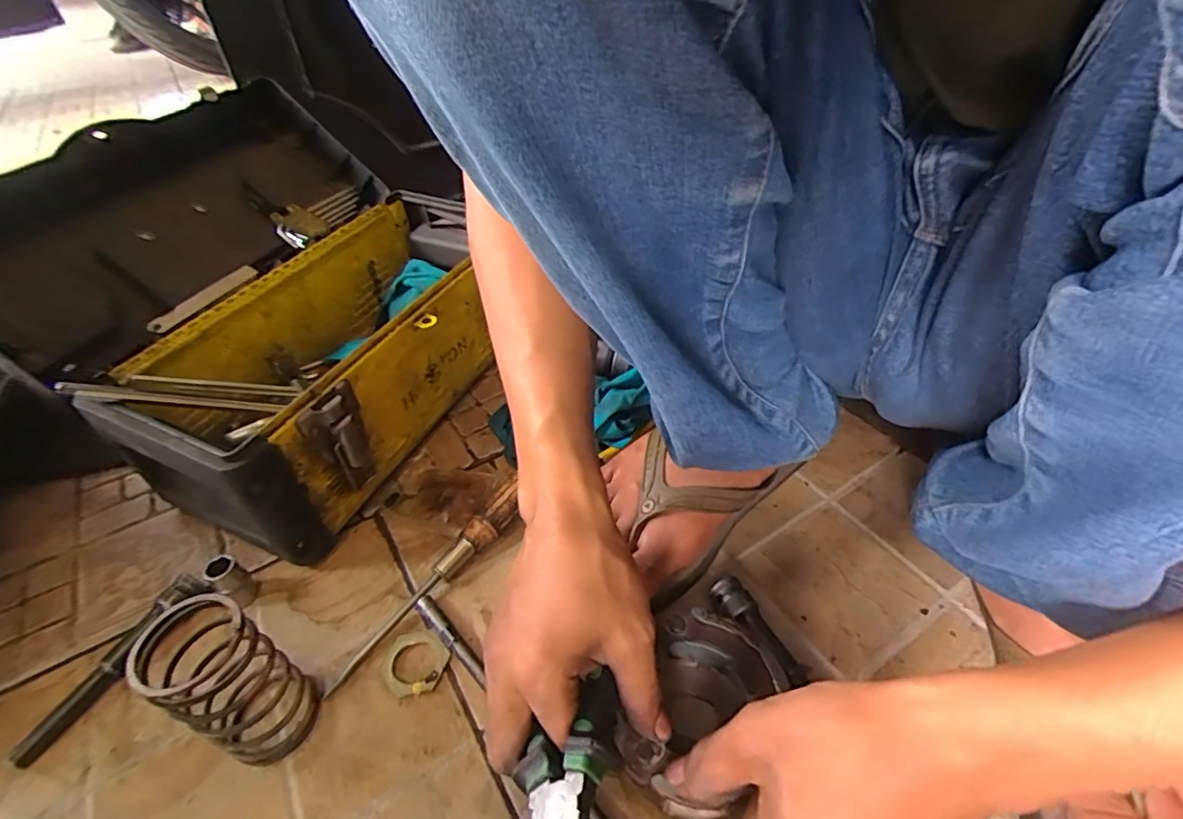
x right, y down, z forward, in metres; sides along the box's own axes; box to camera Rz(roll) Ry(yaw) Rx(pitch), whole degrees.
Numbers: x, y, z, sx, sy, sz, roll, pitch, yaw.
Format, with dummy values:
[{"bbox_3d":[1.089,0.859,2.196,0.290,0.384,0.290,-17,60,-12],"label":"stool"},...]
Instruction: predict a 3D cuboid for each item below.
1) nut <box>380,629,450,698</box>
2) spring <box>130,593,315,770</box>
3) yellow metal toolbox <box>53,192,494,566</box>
[{"bbox_3d":[-0.114,0.164,0.364,0.040,0.004,0.041,-2,43,2],"label":"nut"},{"bbox_3d":[-0.197,0.151,0.309,0.052,0.102,0.049,19,47,22],"label":"spring"},{"bbox_3d":[-0.220,-0.056,0.519,0.198,0.129,0.364,14,46,18],"label":"yellow metal toolbox"}]

